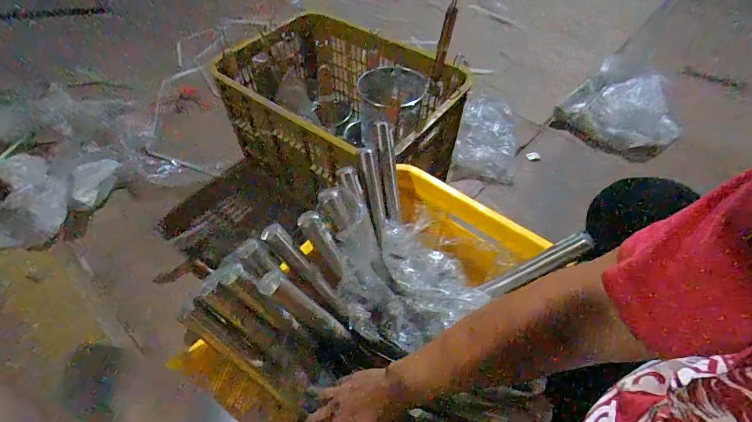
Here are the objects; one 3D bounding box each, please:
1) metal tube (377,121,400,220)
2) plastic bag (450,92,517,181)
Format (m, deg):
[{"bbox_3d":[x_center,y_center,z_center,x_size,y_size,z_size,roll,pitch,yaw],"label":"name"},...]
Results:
[{"bbox_3d":[0.024,-0.064,0.633,0.027,0.160,0.025,-10,17,-10],"label":"metal tube"},{"bbox_3d":[0.341,-0.230,1.183,0.192,0.045,0.386,22,58,-6],"label":"plastic bag"}]

